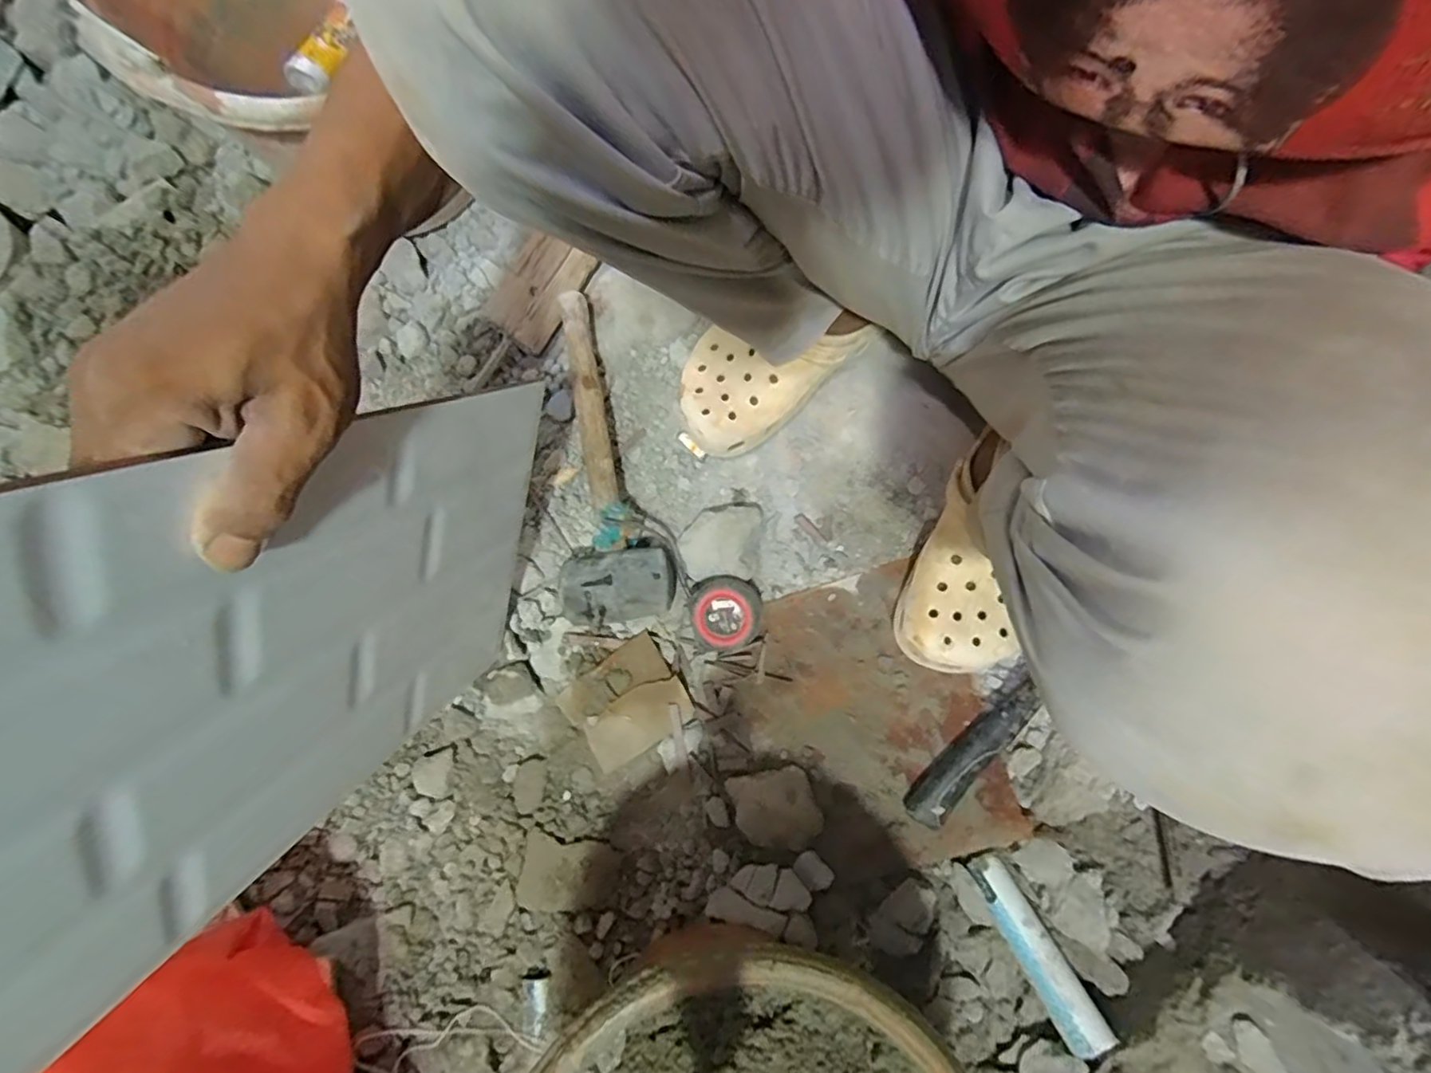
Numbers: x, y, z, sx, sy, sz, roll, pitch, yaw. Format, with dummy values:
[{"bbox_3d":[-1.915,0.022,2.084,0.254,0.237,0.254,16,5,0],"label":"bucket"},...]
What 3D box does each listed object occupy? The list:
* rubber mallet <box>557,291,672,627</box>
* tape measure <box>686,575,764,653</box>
[{"bbox_3d":[-0.114,-0.073,0.554,0.096,0.056,0.308,-14,79,-3],"label":"rubber mallet"},{"bbox_3d":[0.008,0.068,0.531,0.061,0.039,0.061,0,79,-1],"label":"tape measure"}]

